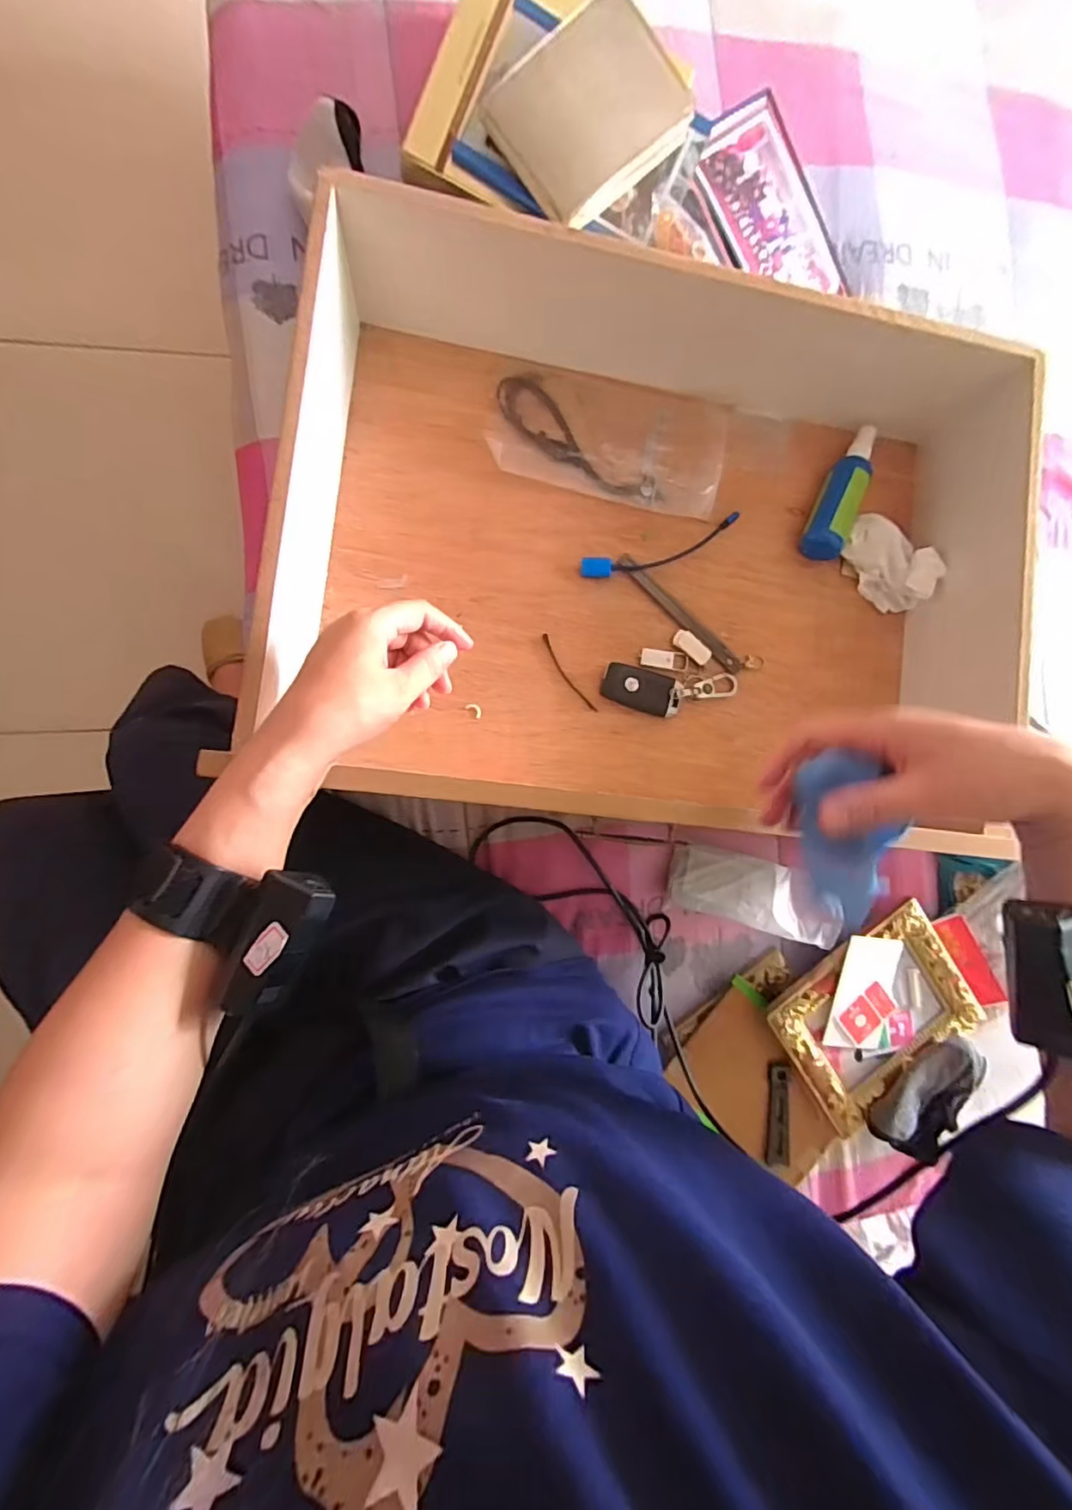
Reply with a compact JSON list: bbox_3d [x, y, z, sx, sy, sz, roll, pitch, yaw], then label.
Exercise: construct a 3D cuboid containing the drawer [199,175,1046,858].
[{"bbox_3d":[0.104,-0.170,0.471,0.565,0.120,0.422,12,86,-7],"label":"drawer"}]

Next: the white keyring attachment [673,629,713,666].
[{"bbox_3d":[0.141,-0.098,0.525,0.038,0.005,0.017,36,84,-5],"label":"white keyring attachment"}]

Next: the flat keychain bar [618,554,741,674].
[{"bbox_3d":[0.129,-0.127,0.525,0.016,0.006,0.145,-44,91,-6],"label":"flat keychain bar"}]

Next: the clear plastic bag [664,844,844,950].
[{"bbox_3d":[0.203,0.129,0.539,0.153,0.032,0.064,13,87,-10],"label":"clear plastic bag"}]

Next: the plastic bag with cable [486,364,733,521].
[{"bbox_3d":[0.068,-0.288,0.521,0.209,0.017,0.110,9,87,-7],"label":"plastic bag with cable"}]

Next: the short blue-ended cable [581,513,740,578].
[{"bbox_3d":[0.116,-0.187,0.525,0.158,0.012,0.024,-20,90,-8],"label":"short blue-ended cable"}]

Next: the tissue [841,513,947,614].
[{"bbox_3d":[0.330,-0.178,0.537,0.052,0.043,0.095,-39,96,-9],"label":"tissue"}]

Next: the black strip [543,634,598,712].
[{"bbox_3d":[0.028,-0.071,0.517,0.010,0.005,0.082,-34,92,-8],"label":"black strip"}]

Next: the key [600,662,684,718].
[{"bbox_3d":[0.093,-0.057,0.513,0.069,0.020,0.037,19,85,-7],"label":"key"}]

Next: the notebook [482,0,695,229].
[{"bbox_3d":[0.041,-0.488,0.442,0.136,0.021,0.110,-44,100,4],"label":"notebook"}]

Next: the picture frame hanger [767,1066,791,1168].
[{"bbox_3d":[0.229,0.338,0.546,0.021,0.005,0.094,3,91,8],"label":"picture frame hanger"}]

